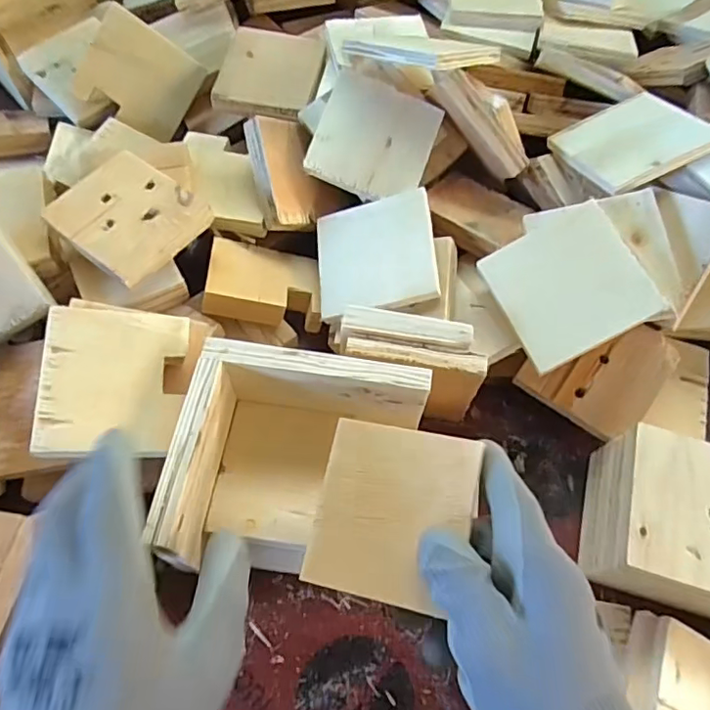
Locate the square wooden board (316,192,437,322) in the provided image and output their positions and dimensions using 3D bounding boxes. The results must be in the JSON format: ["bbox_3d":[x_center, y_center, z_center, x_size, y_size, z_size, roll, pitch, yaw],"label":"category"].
[{"bbox_3d":[0.015,-0.077,0.432,0.090,0.004,0.093,-10,70,18],"label":"square wooden board"}]

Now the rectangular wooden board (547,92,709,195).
[{"bbox_3d":[0.214,-0.168,0.442,0.091,0.008,0.089,-27,49,2],"label":"rectangular wooden board"}]

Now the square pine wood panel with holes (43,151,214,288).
[{"bbox_3d":[-0.164,-0.101,0.411,0.091,0.013,0.083,35,65,13],"label":"square pine wood panel with holes"}]

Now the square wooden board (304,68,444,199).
[{"bbox_3d":[0.016,-0.173,0.452,0.090,0.007,0.089,22,86,-4],"label":"square wooden board"}]

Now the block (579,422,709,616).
[{"bbox_3d":[0.204,0.112,0.364,0.093,0.076,0.099,16,62,5],"label":"block"}]

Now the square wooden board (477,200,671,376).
[{"bbox_3d":[0.144,-0.047,0.382,0.089,0.005,0.089,-28,75,9],"label":"square wooden board"}]

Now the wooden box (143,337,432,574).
[{"bbox_3d":[-0.034,0.068,0.350,0.140,0.066,0.127,8,61,1],"label":"wooden box"}]

